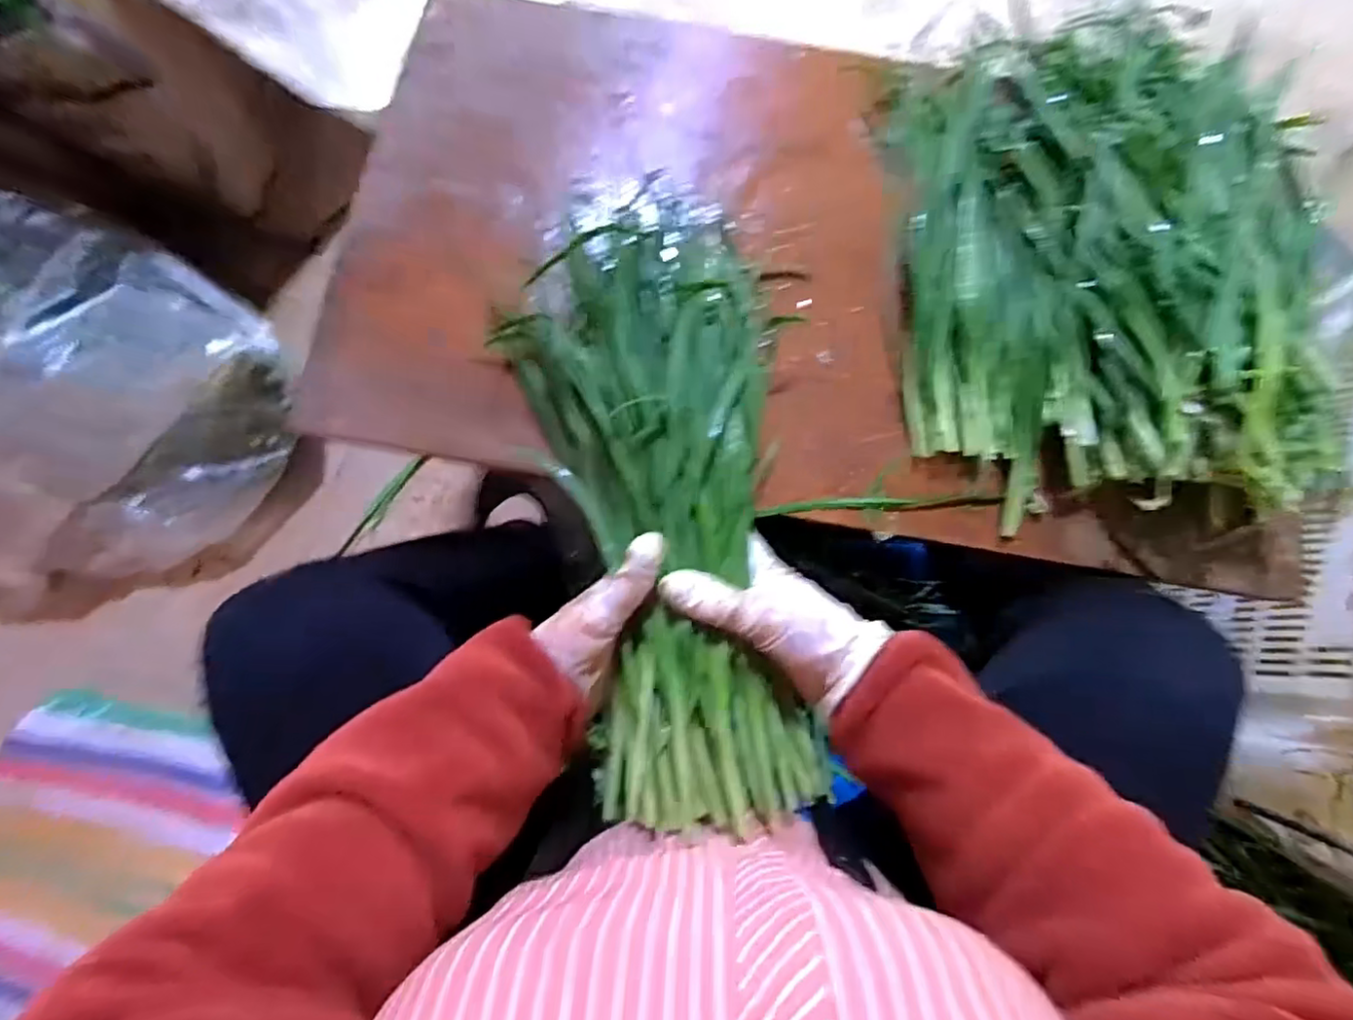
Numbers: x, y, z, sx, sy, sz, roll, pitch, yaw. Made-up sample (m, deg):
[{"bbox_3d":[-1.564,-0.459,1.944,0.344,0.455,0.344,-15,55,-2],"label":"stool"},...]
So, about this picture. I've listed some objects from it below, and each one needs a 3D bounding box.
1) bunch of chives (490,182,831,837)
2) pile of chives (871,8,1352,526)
[{"bbox_3d":[-0.008,-0.016,0.407,0.162,0.070,0.404,-7,78,-3],"label":"bunch of chives"},{"bbox_3d":[0.315,-0.215,0.478,0.279,0.094,0.433,-1,78,-1],"label":"pile of chives"}]

